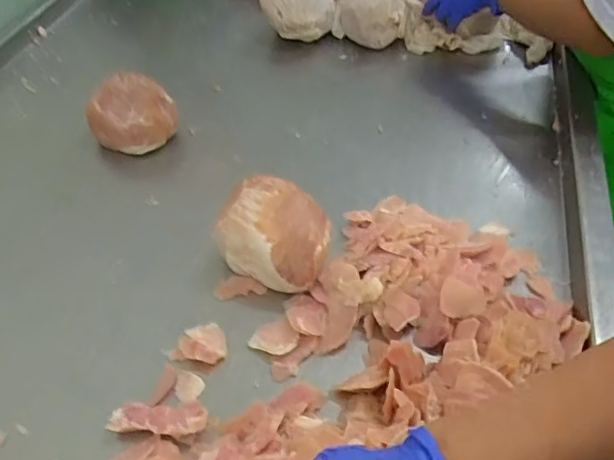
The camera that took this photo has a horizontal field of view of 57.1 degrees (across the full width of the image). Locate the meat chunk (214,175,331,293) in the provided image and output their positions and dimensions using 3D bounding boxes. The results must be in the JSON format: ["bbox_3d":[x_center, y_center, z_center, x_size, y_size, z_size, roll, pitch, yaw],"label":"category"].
[{"bbox_3d":[-0.035,0.004,0.667,0.130,0.087,0.098,19,50,20],"label":"meat chunk"}]

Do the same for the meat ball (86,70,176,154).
[{"bbox_3d":[-0.264,-0.179,0.865,0.123,0.075,0.098,11,48,13],"label":"meat ball"}]

